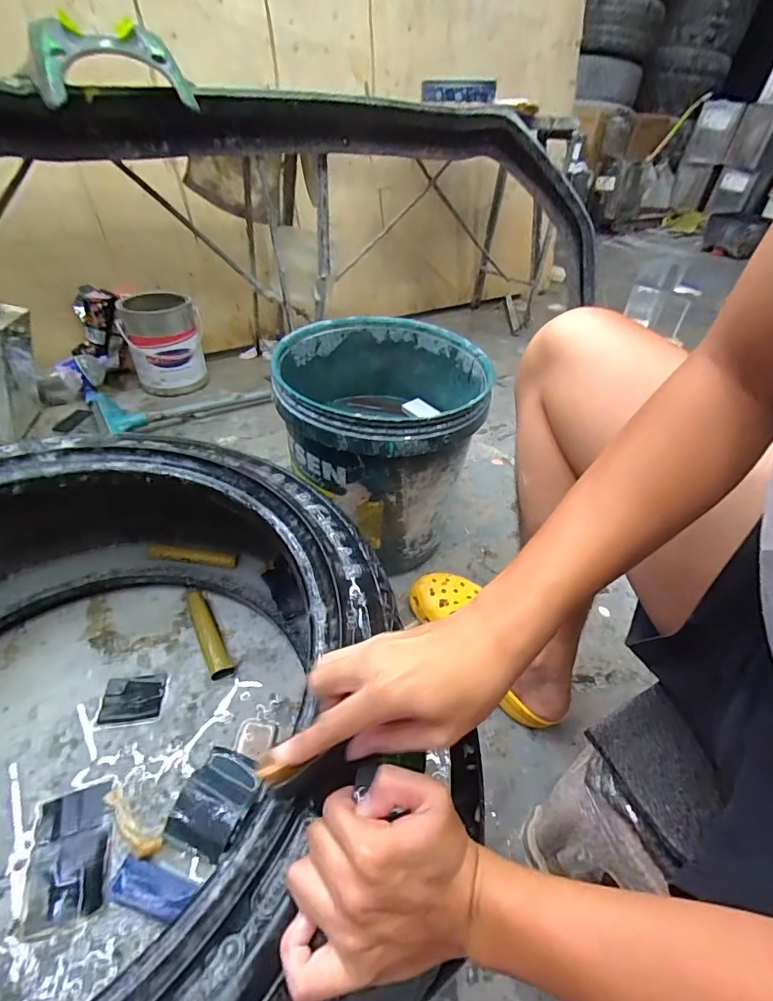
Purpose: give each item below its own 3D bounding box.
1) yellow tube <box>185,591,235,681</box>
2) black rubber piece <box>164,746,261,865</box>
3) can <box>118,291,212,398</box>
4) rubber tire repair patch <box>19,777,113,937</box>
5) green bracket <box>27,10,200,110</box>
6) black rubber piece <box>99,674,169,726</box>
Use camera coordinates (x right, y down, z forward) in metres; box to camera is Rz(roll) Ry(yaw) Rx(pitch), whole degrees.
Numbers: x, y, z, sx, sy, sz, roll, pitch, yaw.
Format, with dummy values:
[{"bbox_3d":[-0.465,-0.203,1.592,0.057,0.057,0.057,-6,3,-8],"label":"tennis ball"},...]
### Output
[{"bbox_3d":[-0.258,0.183,0.675,0.030,0.033,0.158,-19,46,-25],"label":"yellow tube"},{"bbox_3d":[-0.184,0.325,0.515,0.071,0.025,0.093,17,42,14],"label":"black rubber piece"},{"bbox_3d":[-0.549,-0.389,1.173,0.176,0.201,0.155,-15,44,-21],"label":"can"},{"bbox_3d":[-0.325,0.359,0.483,0.072,0.005,0.118,-10,43,-16],"label":"rubber tire repair patch"},{"bbox_3d":[-0.400,-0.637,0.690,0.214,0.093,0.138,-23,48,-28],"label":"green bracket"},{"bbox_3d":[-0.325,0.252,0.604,0.072,0.004,0.059,-4,42,-10],"label":"black rubber piece"}]

